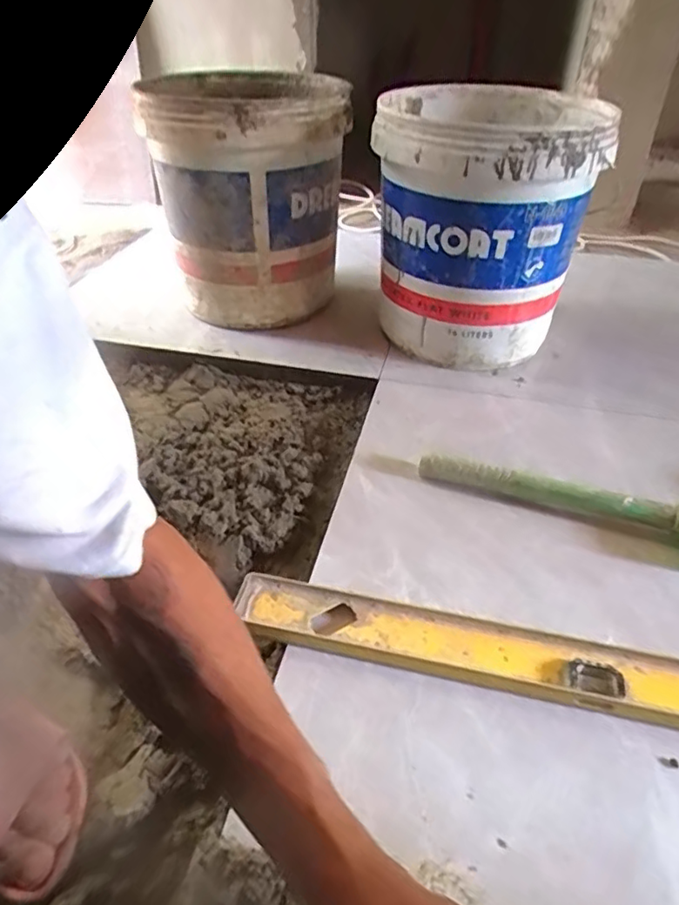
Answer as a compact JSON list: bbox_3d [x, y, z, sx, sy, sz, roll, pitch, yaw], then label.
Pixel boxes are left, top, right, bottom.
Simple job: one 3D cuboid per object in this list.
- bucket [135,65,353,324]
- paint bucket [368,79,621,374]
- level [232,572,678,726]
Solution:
[{"bbox_3d":[-0.121,-0.390,0.919,0.262,0.311,0.262,0,40,0],"label":"bucket"},{"bbox_3d":[0.199,-0.319,0.850,0.288,0.327,0.310,9,41,11],"label":"paint bucket"},{"bbox_3d":[0.203,0.181,0.478,0.591,0.020,0.056,9,37,10],"label":"level"}]

